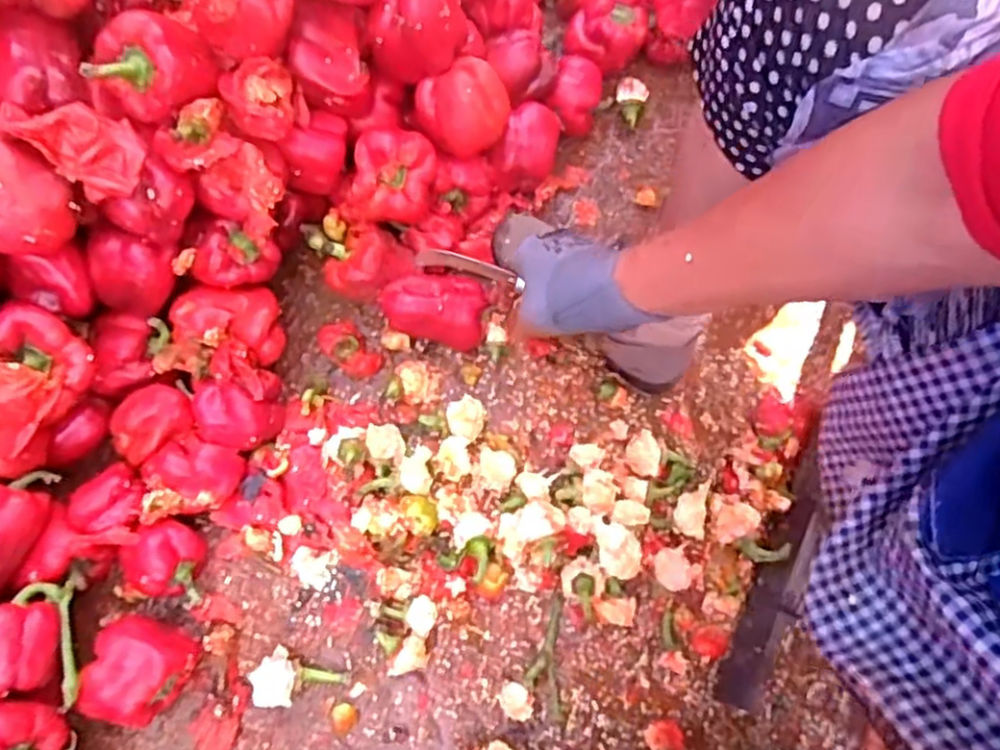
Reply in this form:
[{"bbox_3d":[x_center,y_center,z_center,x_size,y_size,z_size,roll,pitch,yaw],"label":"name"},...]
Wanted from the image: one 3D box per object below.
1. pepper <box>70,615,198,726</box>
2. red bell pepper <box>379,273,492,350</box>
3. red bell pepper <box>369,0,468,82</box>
[{"bbox_3d":[-0.320,0.265,0.631,0.073,0.073,0.082,23,75,5],"label":"pepper"},{"bbox_3d":[-0.066,-0.068,0.730,0.100,0.074,0.062,12,75,2],"label":"red bell pepper"},{"bbox_3d":[-0.077,-0.327,0.659,0.080,0.086,0.079,0,74,-1],"label":"red bell pepper"}]

